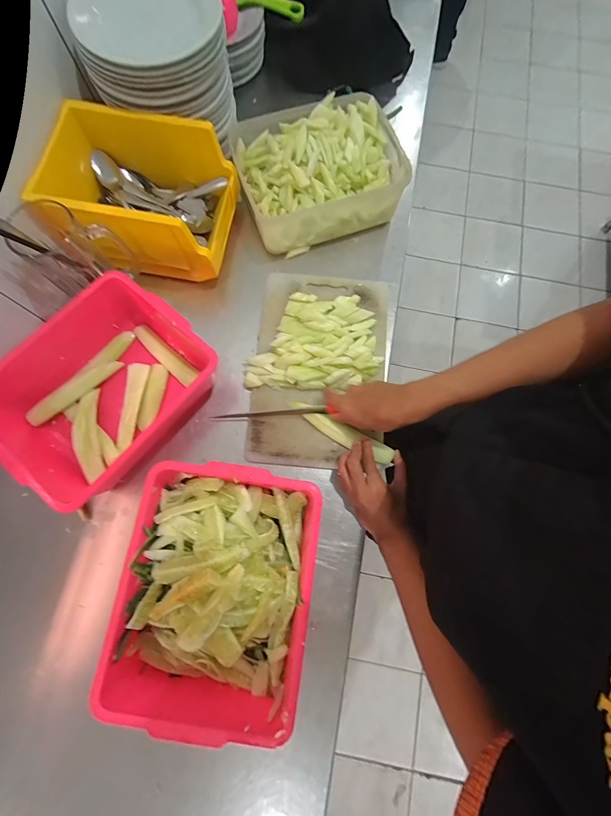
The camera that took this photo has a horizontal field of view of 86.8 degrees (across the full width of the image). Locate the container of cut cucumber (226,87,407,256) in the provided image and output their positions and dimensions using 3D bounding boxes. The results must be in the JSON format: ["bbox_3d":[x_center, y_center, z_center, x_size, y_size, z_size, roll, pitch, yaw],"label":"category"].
[{"bbox_3d":[0.024,-0.442,0.607,0.287,0.095,0.223,-15,77,-4],"label":"container of cut cucumber"}]

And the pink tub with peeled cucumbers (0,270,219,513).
[{"bbox_3d":[-0.318,-0.038,0.512,0.236,0.103,0.295,39,79,8],"label":"pink tub with peeled cucumbers"}]

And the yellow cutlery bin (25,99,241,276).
[{"bbox_3d":[-0.268,-0.361,0.557,0.259,0.135,0.195,11,76,2],"label":"yellow cutlery bin"}]

